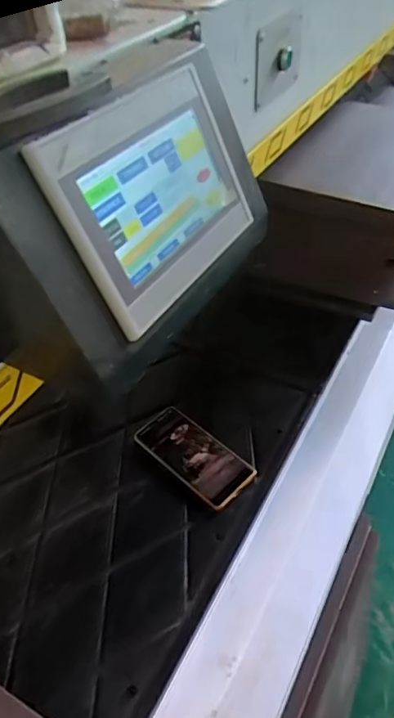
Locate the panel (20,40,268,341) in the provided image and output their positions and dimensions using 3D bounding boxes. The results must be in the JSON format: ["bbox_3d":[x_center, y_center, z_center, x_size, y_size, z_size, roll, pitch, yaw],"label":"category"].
[{"bbox_3d":[-0.021,-0.139,0.418,0.018,0.169,0.222,0,37,41],"label":"panel"}]

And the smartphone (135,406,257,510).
[{"bbox_3d":[-0.006,0.126,0.681,0.167,0.006,0.078,33,58,31],"label":"smartphone"}]

